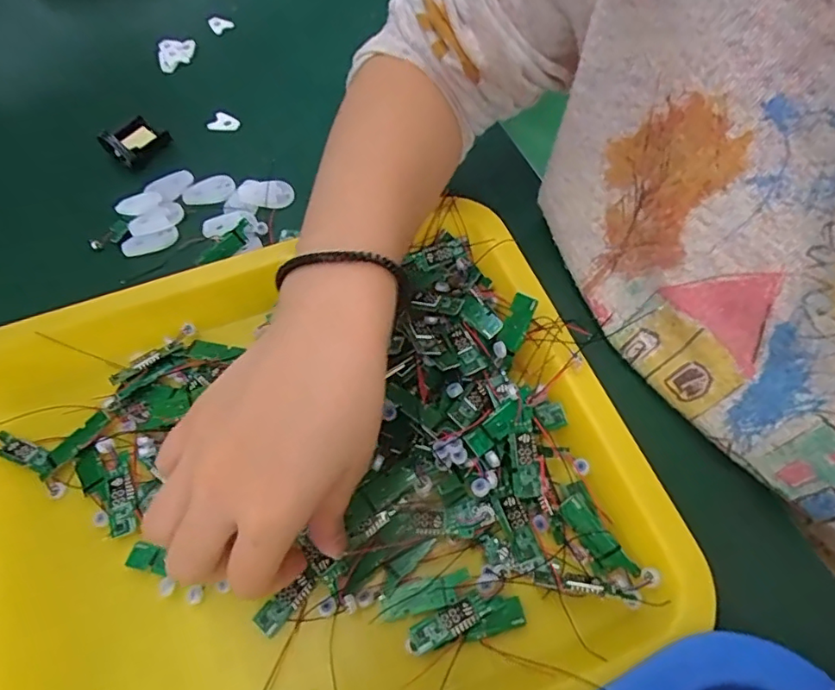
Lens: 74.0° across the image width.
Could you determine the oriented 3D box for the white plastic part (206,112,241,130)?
[{"bbox_3d":[-0.152,-0.172,0.434,0.024,0.019,0.007,-15,60,-5],"label":"white plastic part"}]

